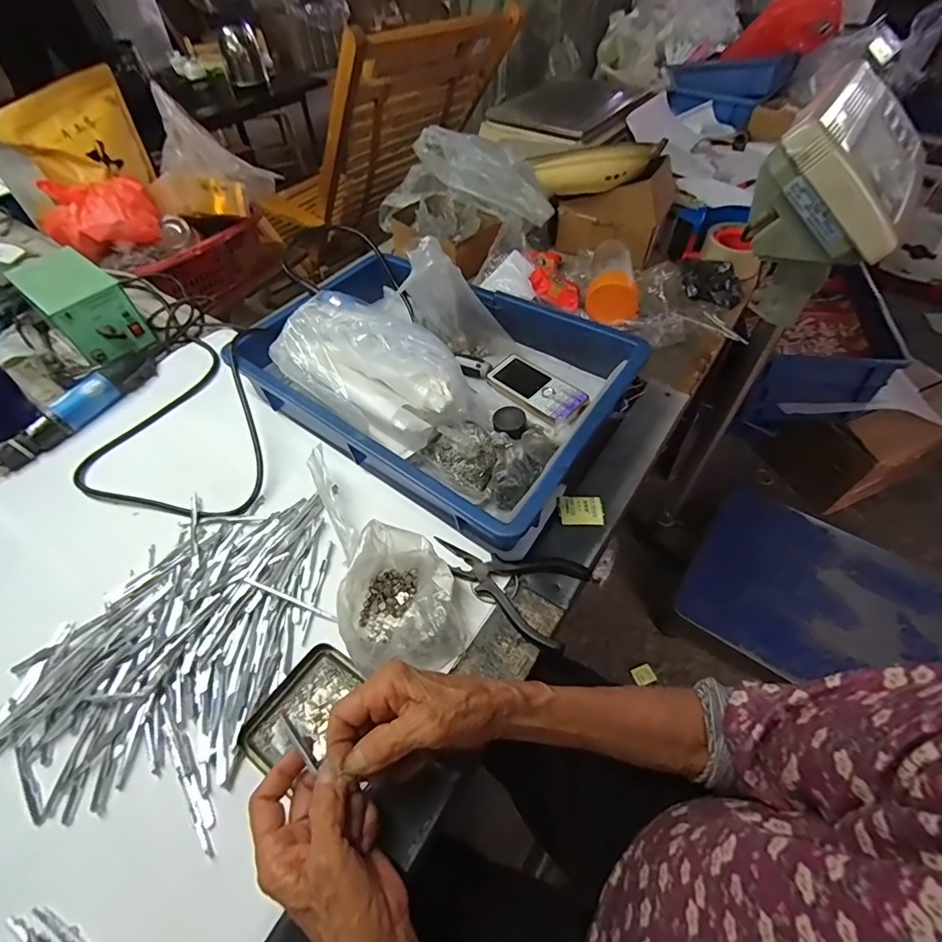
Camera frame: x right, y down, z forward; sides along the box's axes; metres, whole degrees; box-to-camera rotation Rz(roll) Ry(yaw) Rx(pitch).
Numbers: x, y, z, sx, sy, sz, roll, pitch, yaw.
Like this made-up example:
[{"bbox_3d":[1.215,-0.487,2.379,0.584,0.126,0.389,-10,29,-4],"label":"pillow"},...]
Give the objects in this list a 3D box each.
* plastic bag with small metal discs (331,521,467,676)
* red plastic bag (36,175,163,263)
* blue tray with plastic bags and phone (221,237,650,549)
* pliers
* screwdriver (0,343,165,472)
[{"bbox_3d":[-0.061,0.109,0.422,0.099,0.060,0.109,-7,52,-3],"label":"plastic bag with small metal discs"},{"bbox_3d":[-0.625,-0.427,0.811,0.174,0.082,0.123,-29,56,-19],"label":"red plastic bag"},{"bbox_3d":[-0.042,-0.126,0.553,0.410,0.136,0.280,31,59,23],"label":"blue tray with plastic bags and phone"},{"bbox_3d":[0.030,0.099,0.452,0.143,0.014,0.079,23,56,19],"label":"pliers"},{"bbox_3d":[-0.492,-0.079,0.596,0.033,0.035,0.255,28,58,22],"label":"screwdriver"}]

